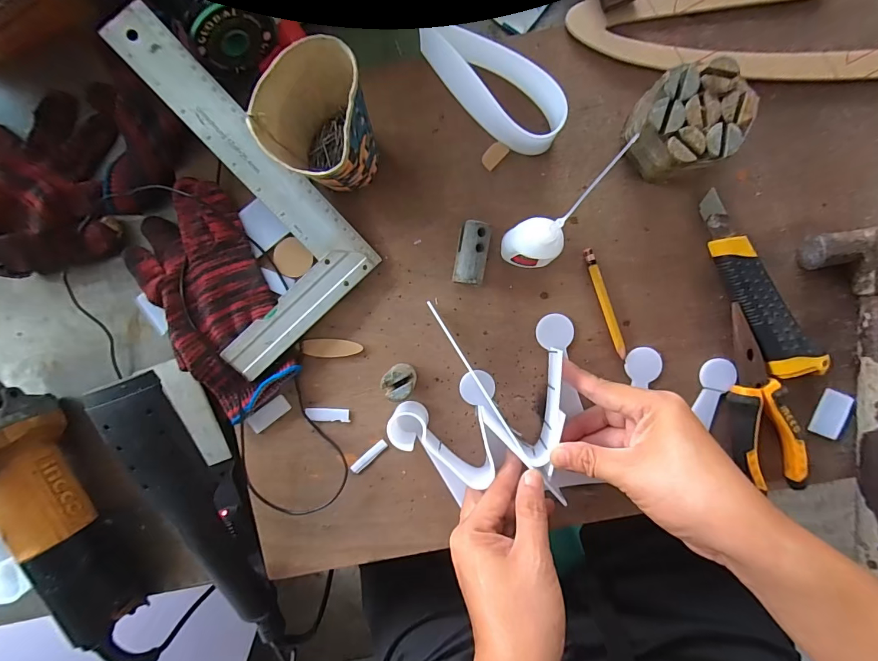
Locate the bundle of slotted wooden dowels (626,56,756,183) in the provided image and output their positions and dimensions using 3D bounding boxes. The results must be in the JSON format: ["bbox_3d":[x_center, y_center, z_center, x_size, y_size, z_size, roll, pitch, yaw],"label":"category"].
[{"bbox_3d":[0.186,-0.156,0.307,0.069,0.051,0.072,0,96,1],"label":"bundle of slotted wooden dowels"}]

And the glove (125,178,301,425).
[{"bbox_3d":[-0.190,-0.030,0.343,0.101,0.026,0.188,-32,94,4],"label":"glove"}]

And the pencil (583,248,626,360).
[{"bbox_3d":[0.142,-0.023,0.341,0.009,0.008,0.095,-19,95,3],"label":"pencil"}]

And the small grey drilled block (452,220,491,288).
[{"bbox_3d":[0.027,-0.063,0.333,0.024,0.023,0.050,10,96,0],"label":"small grey drilled block"}]

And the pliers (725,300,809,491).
[{"bbox_3d":[0.265,0.057,0.336,0.049,0.018,0.153,-11,95,3],"label":"pliers"}]

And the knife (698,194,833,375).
[{"bbox_3d":[0.256,-0.034,0.330,0.035,0.019,0.163,-29,94,4],"label":"knife"}]

